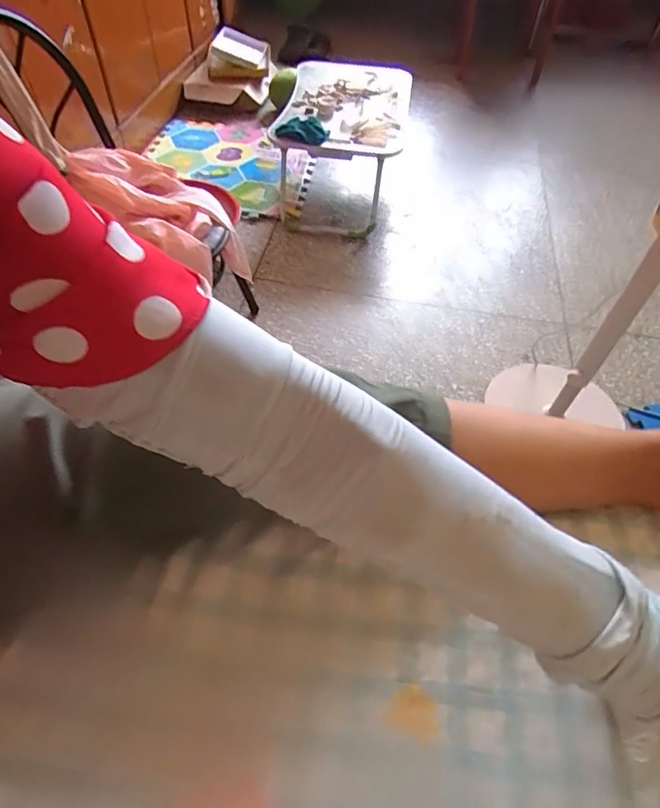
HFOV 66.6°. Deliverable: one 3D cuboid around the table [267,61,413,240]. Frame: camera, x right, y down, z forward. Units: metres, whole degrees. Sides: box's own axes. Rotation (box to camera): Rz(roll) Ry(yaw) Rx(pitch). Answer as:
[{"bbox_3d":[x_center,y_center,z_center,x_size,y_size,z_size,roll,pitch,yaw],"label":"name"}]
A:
[{"bbox_3d":[0.050,-0.868,1.650,0.382,0.280,0.674,8,53,4],"label":"table"}]

